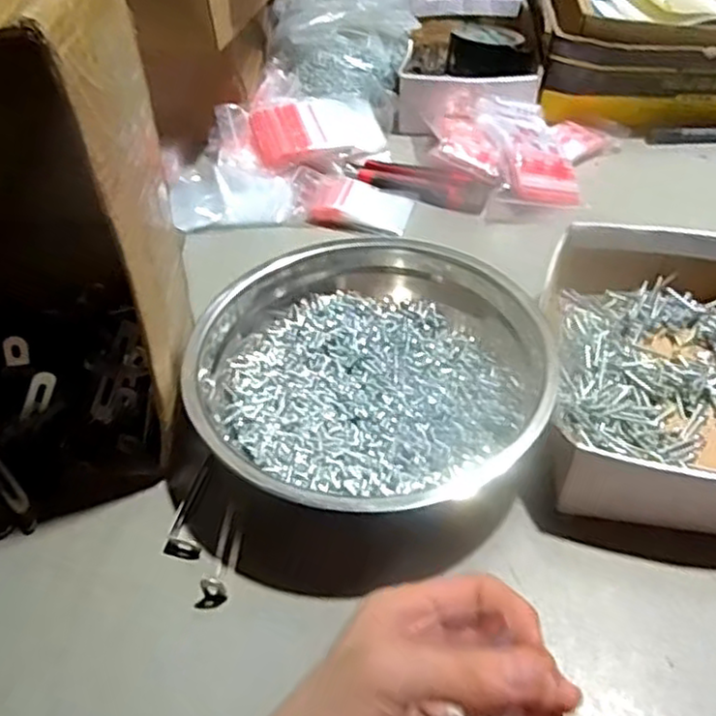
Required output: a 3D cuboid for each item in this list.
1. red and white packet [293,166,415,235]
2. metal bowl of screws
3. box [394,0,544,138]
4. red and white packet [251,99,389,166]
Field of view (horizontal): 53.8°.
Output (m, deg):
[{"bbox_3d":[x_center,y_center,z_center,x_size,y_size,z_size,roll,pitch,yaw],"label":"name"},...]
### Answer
[{"bbox_3d":[-0.010,-0.161,0.722,0.129,0.021,0.067,15,49,17],"label":"red and white packet"},{"bbox_3d":[0.011,0.014,0.513,0.220,0.070,0.238,-2,46,2],"label":"metal bowl of screws"},{"bbox_3d":[0.136,-0.371,0.870,0.155,0.073,0.252,3,47,6],"label":"box"},{"bbox_3d":[-0.046,-0.250,0.775,0.140,0.034,0.090,-15,70,-9],"label":"red and white packet"}]

